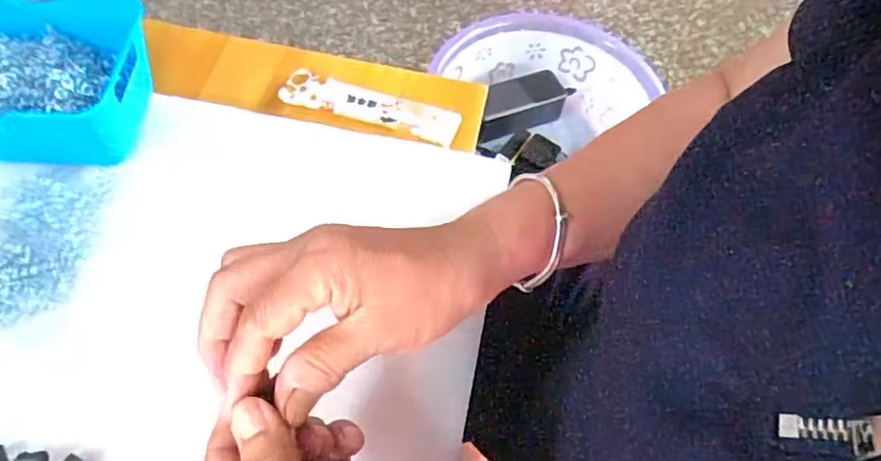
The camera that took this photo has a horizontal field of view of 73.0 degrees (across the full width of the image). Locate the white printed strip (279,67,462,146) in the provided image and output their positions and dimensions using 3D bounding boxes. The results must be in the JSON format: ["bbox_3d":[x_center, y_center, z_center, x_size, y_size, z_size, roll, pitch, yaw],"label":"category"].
[{"bbox_3d":[-0.053,-0.094,0.443,0.135,0.009,0.031,16,61,6],"label":"white printed strip"}]

